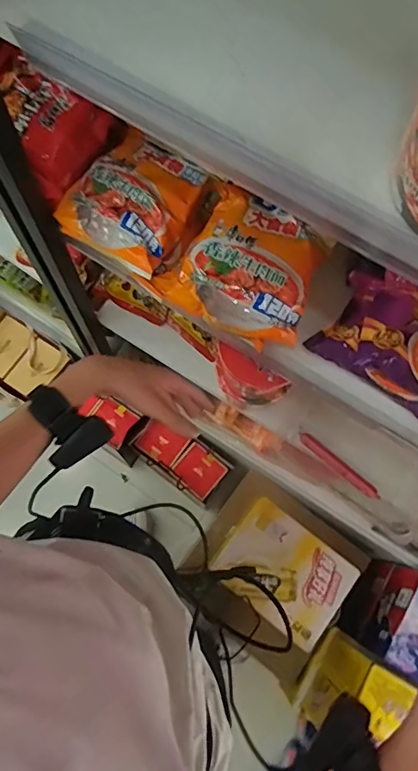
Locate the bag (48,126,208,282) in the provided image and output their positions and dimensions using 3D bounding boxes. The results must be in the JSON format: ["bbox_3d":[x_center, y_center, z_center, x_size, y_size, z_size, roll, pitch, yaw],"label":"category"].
[{"bbox_3d":[-0.096,-0.237,0.623,0.158,0.049,0.152,35,76,8],"label":"bag"}]

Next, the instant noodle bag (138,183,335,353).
[{"bbox_3d":[0.043,-0.145,0.604,0.178,0.062,0.152,28,75,6],"label":"instant noodle bag"}]

